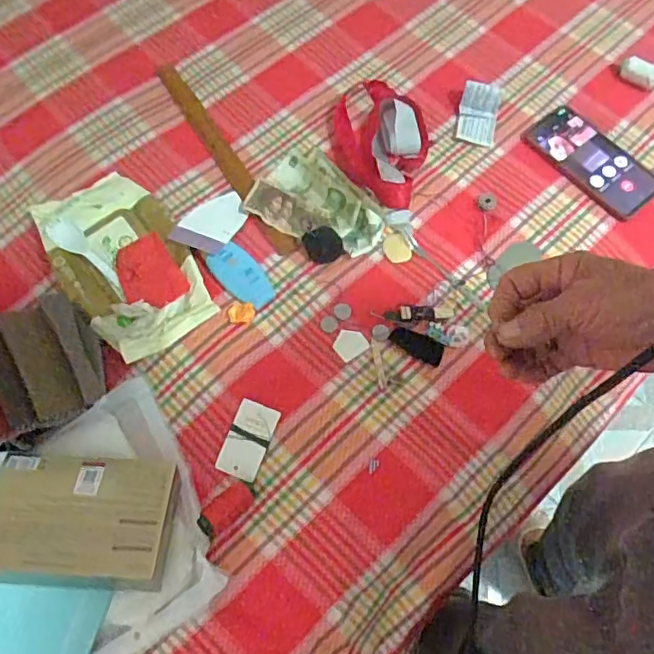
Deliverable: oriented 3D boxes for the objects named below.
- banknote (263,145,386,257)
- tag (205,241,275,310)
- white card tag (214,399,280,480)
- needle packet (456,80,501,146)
[{"bbox_3d":[0.000,-0.155,0.658,0.067,0.023,0.162,-37,73,-15],"label":"banknote"},{"bbox_3d":[-0.092,-0.055,0.620,0.045,0.007,0.079,-36,83,-22],"label":"tag"},{"bbox_3d":[-0.076,0.107,0.553,0.041,0.004,0.071,19,76,13],"label":"white card tag"},{"bbox_3d":[0.189,-0.268,0.714,0.047,0.020,0.086,12,68,3],"label":"needle packet"}]

